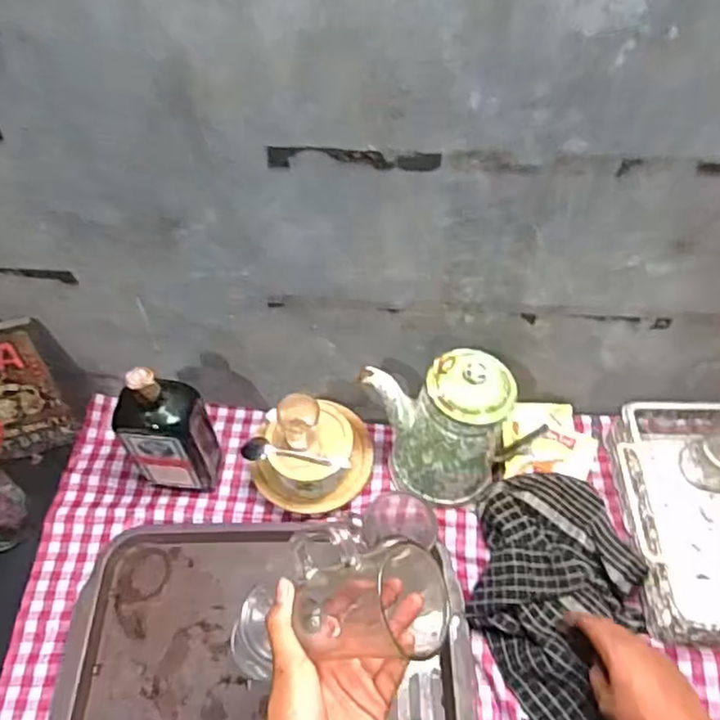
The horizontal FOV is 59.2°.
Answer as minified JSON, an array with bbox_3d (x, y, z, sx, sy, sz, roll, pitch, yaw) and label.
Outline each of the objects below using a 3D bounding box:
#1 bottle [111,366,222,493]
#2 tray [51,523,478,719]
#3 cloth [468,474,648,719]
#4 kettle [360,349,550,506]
[{"bbox_3d":[-0.226,0.084,0.740,0.085,0.224,0.062,-3,55,-2],"label":"bottle"},{"bbox_3d":[-0.101,0.326,0.695,0.438,0.032,0.310,-1,55,-1],"label":"tray"},{"bbox_3d":[0.213,0.268,0.688,0.169,0.056,0.275,10,55,6],"label":"cloth"},{"bbox_3d":[0.098,0.081,0.752,0.189,0.217,0.109,22,58,14],"label":"kettle"}]

